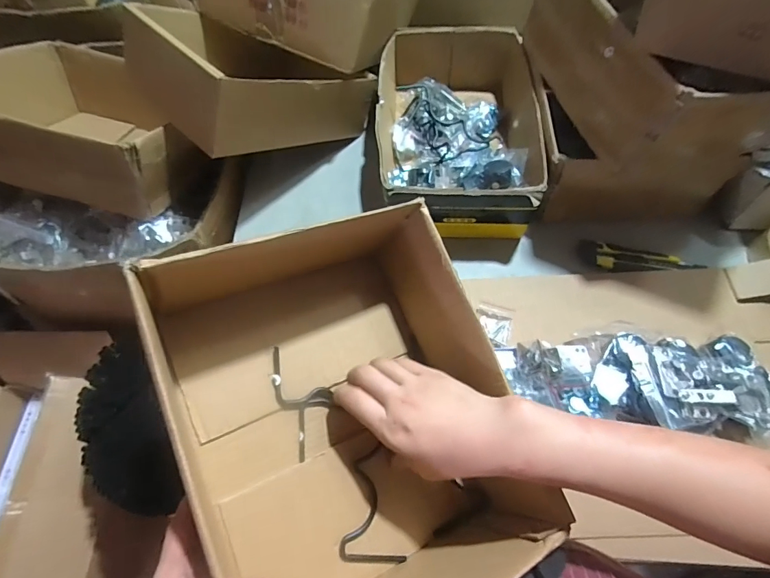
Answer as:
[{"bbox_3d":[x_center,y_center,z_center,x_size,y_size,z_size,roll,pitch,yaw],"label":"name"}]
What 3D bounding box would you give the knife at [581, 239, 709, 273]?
[{"bbox_3d":[0.372,-0.042,0.590,0.165,0.014,0.044,7,64,5],"label":"knife"}]

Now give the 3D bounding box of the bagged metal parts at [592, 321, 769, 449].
[{"bbox_3d":[0.363,0.113,0.494,0.212,0.061,0.132,11,65,6],"label":"bagged metal parts"}]

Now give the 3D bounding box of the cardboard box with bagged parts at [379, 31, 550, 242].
[{"bbox_3d":[0.111,-0.264,0.661,0.233,0.107,0.375,0,64,1],"label":"cardboard box with bagged parts"}]

